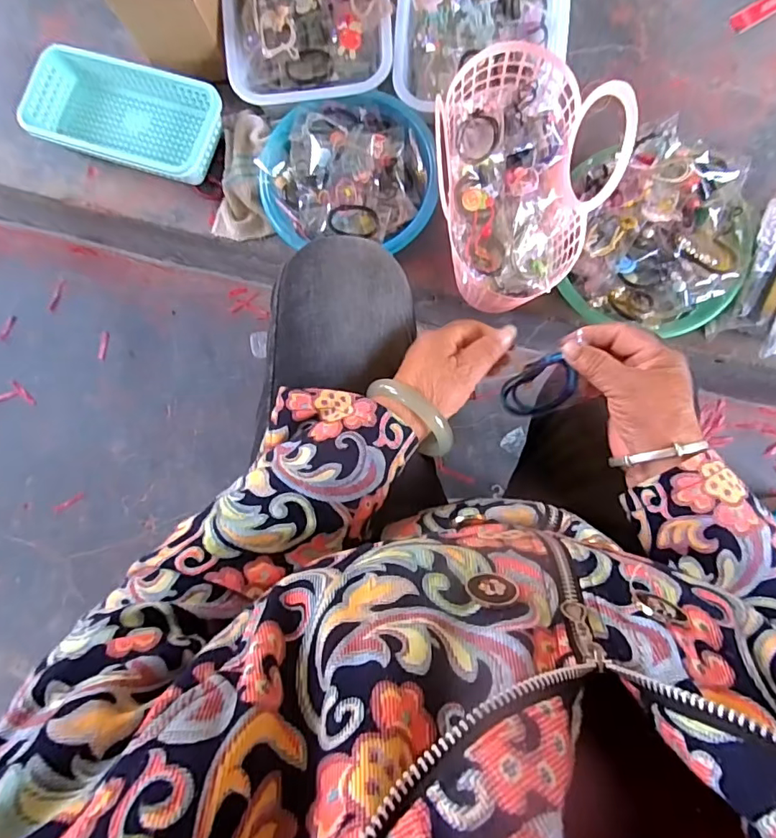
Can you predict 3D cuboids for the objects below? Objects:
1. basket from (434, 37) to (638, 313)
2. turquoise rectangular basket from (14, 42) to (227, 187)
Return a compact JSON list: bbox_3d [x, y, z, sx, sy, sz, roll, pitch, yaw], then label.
[{"bbox_3d":[0.137,-0.270,0.555,0.169,0.180,0.266,-10,84,2],"label":"basket"},{"bbox_3d":[-0.359,-0.417,0.693,0.265,0.055,0.134,16,87,3],"label":"turquoise rectangular basket"}]

